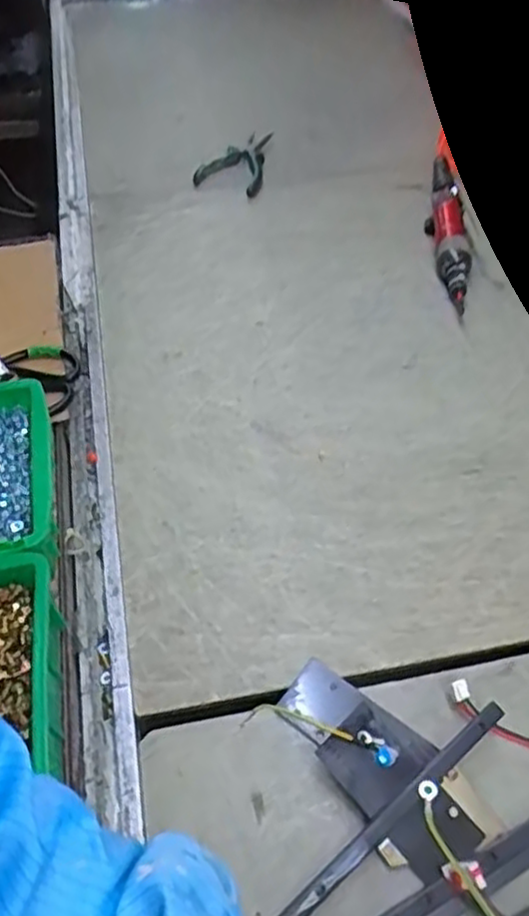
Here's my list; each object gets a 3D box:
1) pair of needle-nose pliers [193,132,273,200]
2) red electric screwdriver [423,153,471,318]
[{"bbox_3d":[-0.031,-0.423,1.009,0.086,0.013,0.162,17,54,12],"label":"pair of needle-nose pliers"},{"bbox_3d":[0.231,-0.289,0.901,0.047,0.036,0.293,2,52,1],"label":"red electric screwdriver"}]

